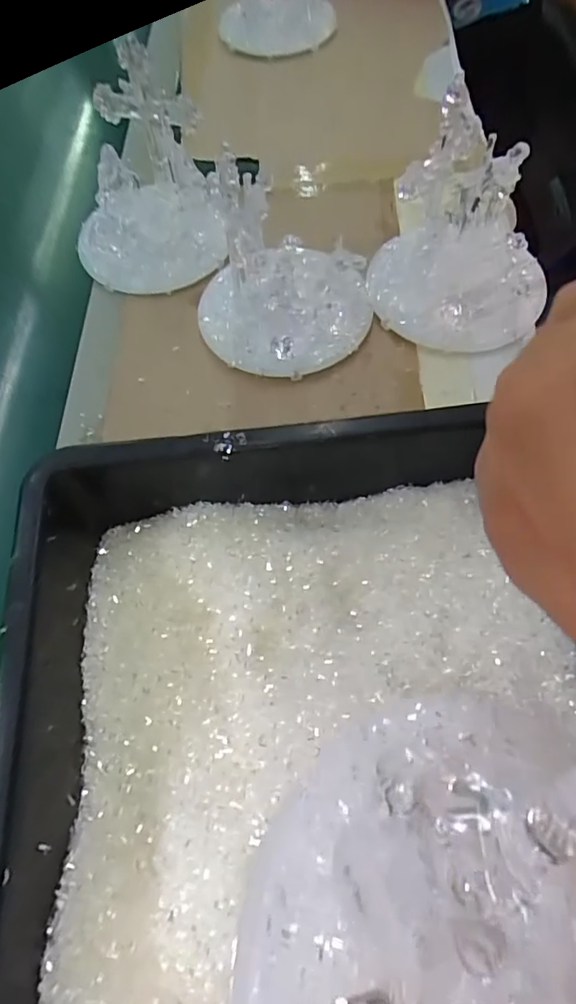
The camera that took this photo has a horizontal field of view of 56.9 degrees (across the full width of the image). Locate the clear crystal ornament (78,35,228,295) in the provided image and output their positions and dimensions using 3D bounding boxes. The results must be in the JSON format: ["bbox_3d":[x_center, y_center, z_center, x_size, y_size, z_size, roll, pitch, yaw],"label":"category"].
[{"bbox_3d":[-0.114,-0.237,0.401,0.120,0.106,0.120,-16,63,-3],"label":"clear crystal ornament"}]

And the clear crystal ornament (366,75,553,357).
[{"bbox_3d":[0.120,-0.181,0.355,0.124,0.118,0.107,5,64,8],"label":"clear crystal ornament"}]

